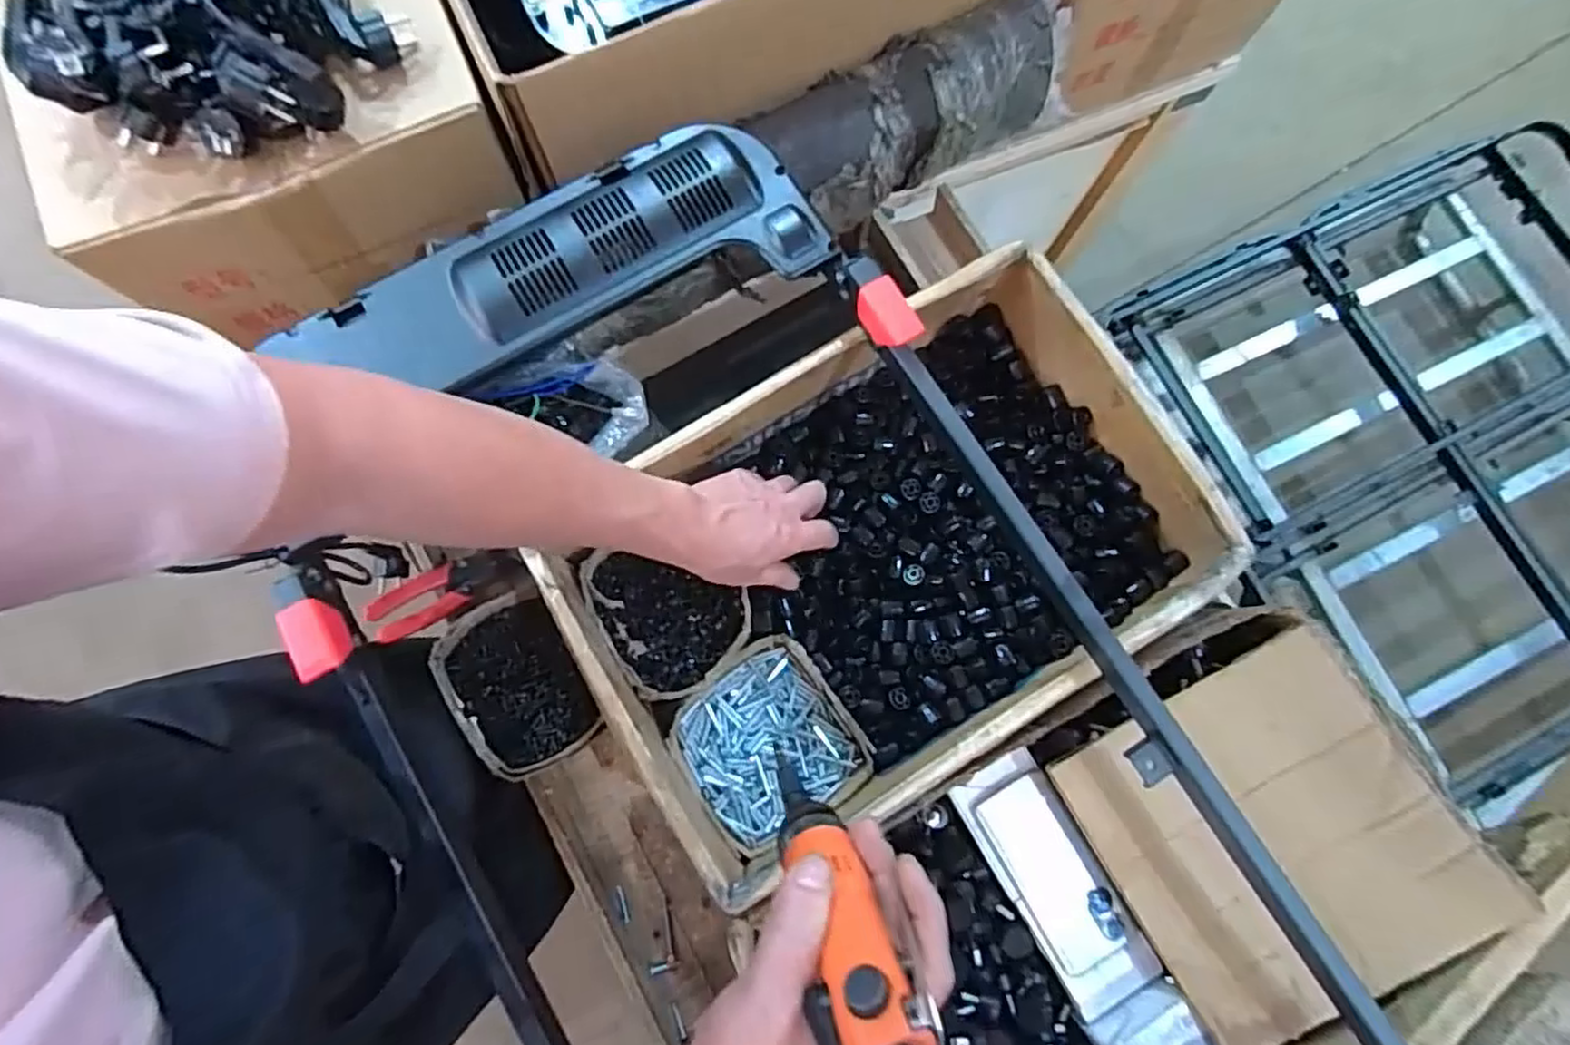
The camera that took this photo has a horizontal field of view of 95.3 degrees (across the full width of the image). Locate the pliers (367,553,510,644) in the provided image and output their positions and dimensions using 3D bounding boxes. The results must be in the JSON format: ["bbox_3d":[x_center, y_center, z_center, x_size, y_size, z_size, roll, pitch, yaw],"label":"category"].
[{"bbox_3d":[-0.362,0.072,0.753,0.141,0.021,0.055,-32,80,-31],"label":"pliers"}]

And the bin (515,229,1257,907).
[{"bbox_3d":[0.090,0.035,0.654,0.515,0.142,0.344,-32,81,-7],"label":"bin"}]

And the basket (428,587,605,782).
[{"bbox_3d":[-0.256,0.157,0.708,0.135,0.075,0.166,-28,84,-23],"label":"basket"}]

